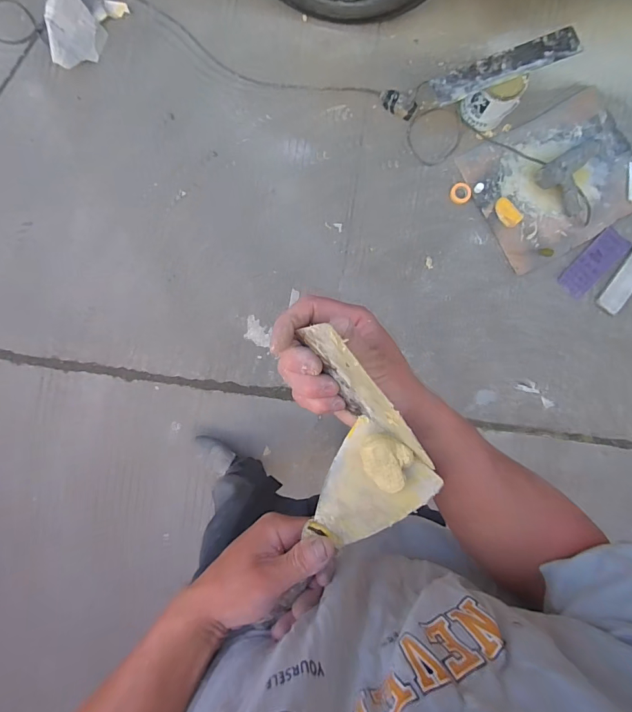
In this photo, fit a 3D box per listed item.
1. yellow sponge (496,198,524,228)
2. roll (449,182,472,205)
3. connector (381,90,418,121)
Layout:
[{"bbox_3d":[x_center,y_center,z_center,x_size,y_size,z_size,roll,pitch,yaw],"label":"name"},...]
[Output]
[{"bbox_3d":[0.650,-0.487,1.355,0.057,0.029,0.102,-32,91,-2],"label":"yellow sponge"},{"bbox_3d":[0.493,-0.553,1.357,0.074,0.017,0.069,0,90,-2],"label":"roll"},{"bbox_3d":[0.273,-0.846,1.337,0.126,0.050,0.064,28,89,-2],"label":"connector"}]

